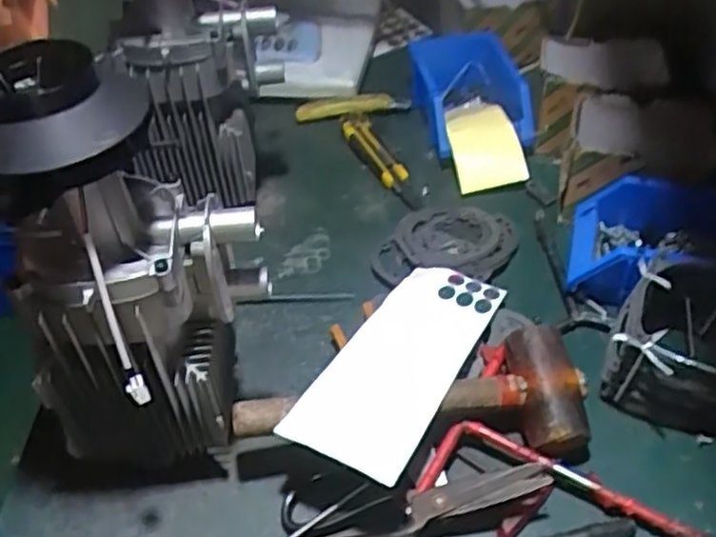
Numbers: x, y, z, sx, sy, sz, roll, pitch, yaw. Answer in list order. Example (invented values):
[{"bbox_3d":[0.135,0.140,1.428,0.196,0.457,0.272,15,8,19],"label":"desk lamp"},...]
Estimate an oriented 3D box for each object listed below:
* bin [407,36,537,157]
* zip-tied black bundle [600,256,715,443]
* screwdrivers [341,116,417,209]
[{"bbox_3d":[0.136,-0.209,0.875,0.130,0.080,0.162,-8,46,-1],"label":"bin"},{"bbox_3d":[0.275,0.060,0.590,0.125,0.082,0.126,13,48,15],"label":"zip-tied black bundle"},{"bbox_3d":[0.027,-0.133,0.850,0.039,0.022,0.171,-21,48,-17],"label":"screwdrivers"}]

